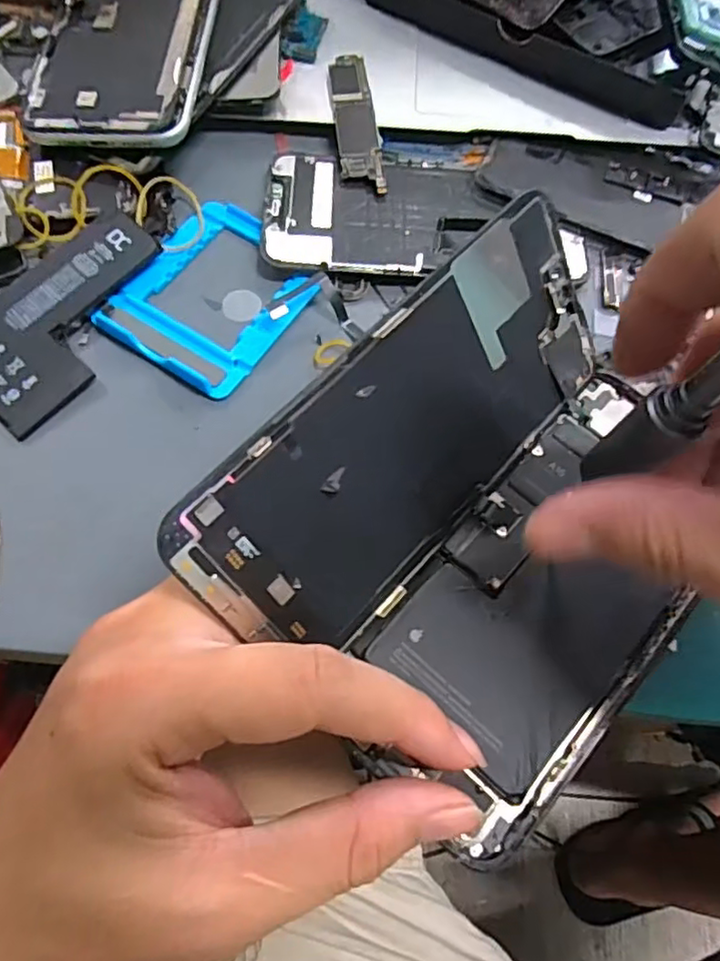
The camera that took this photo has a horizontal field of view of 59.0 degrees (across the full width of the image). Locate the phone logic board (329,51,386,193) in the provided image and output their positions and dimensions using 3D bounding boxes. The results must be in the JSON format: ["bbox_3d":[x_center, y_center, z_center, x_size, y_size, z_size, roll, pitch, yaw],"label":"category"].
[{"bbox_3d":[-0.002,-0.173,0.305,0.020,0.005,0.086,-6,66,-5],"label":"phone logic board"}]

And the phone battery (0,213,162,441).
[{"bbox_3d":[-0.120,-0.068,0.262,0.060,0.004,0.095,42,76,11],"label":"phone battery"}]

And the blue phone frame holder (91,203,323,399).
[{"bbox_3d":[-0.060,-0.081,0.270,0.072,0.010,0.085,31,69,11],"label":"blue phone frame holder"}]

